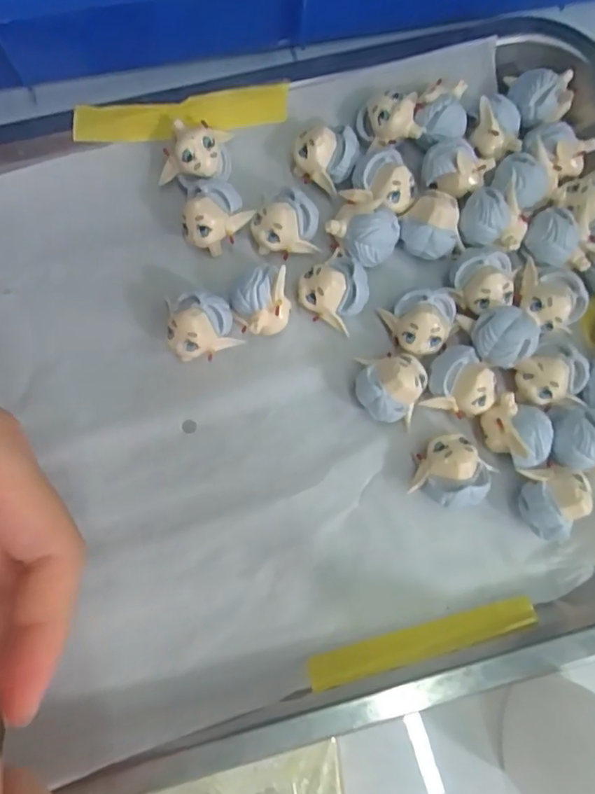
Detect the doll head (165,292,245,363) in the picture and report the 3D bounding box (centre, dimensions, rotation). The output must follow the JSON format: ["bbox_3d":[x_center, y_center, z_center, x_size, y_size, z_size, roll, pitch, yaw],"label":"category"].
[{"bbox_3d":[-0.040,-0.028,0.227,0.027,0.025,0.023,-28,81,-6],"label":"doll head"}]

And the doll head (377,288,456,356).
[{"bbox_3d":[0.052,-0.030,0.229,0.032,0.023,0.025,-12,79,-3],"label":"doll head"}]

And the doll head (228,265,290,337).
[{"bbox_3d":[-0.016,-0.039,0.227,0.023,0.022,0.025,-11,79,-3],"label":"doll head"}]

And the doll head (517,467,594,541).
[{"bbox_3d":[0.098,0.041,0.218,0.025,0.022,0.026,-4,79,-2],"label":"doll head"}]

